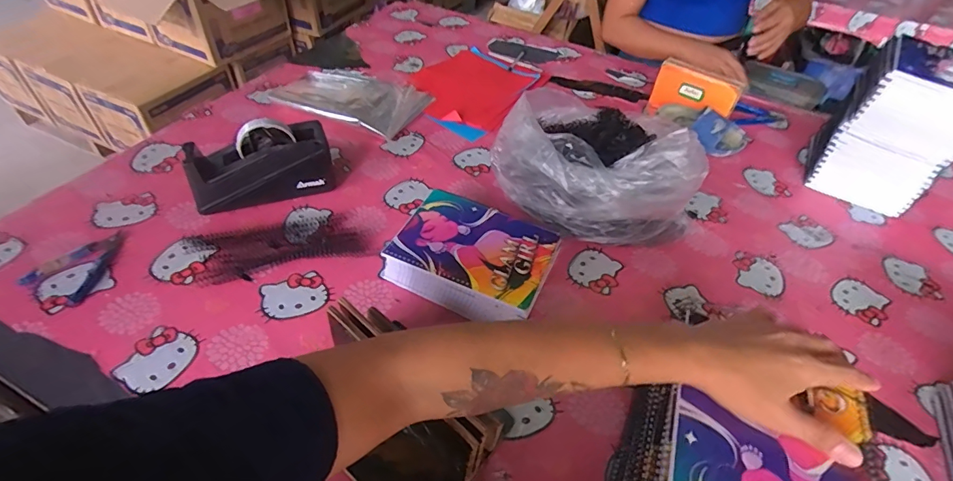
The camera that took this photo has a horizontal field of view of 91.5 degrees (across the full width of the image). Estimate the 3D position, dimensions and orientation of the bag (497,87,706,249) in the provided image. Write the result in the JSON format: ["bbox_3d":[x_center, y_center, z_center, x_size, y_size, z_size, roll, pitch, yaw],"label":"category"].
[{"bbox_3d":[0.174,-0.121,0.733,0.289,0.159,0.239,4,45,-1],"label":"bag"}]

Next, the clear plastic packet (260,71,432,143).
[{"bbox_3d":[-0.240,-0.292,0.928,0.273,0.018,0.195,22,47,16],"label":"clear plastic packet"}]

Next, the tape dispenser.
[{"bbox_3d":[-0.322,-0.117,0.698,0.196,0.107,0.078,-13,48,-18],"label":"tape dispenser"}]

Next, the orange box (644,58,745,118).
[{"bbox_3d":[0.456,-0.300,0.979,0.165,0.101,0.034,27,49,20],"label":"orange box"}]

